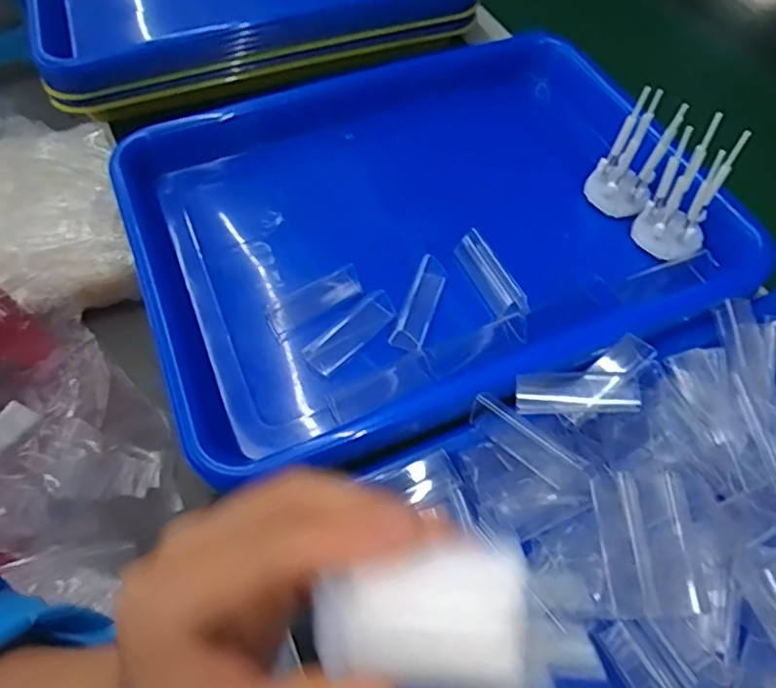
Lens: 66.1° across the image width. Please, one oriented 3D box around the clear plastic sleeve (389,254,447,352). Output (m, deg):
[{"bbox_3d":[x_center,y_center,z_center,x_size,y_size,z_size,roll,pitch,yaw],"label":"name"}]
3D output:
[{"bbox_3d":[0.019,-0.023,0.332,0.016,0.016,0.055,19,60,11],"label":"clear plastic sleeve"}]

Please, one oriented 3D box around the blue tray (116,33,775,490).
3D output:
[{"bbox_3d":[0.025,-0.068,0.378,0.348,0.078,0.251,-21,61,-12],"label":"blue tray"}]

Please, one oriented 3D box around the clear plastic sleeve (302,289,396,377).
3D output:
[{"bbox_3d":[-0.020,-0.006,0.321,0.017,0.018,0.056,37,65,20],"label":"clear plastic sleeve"}]

